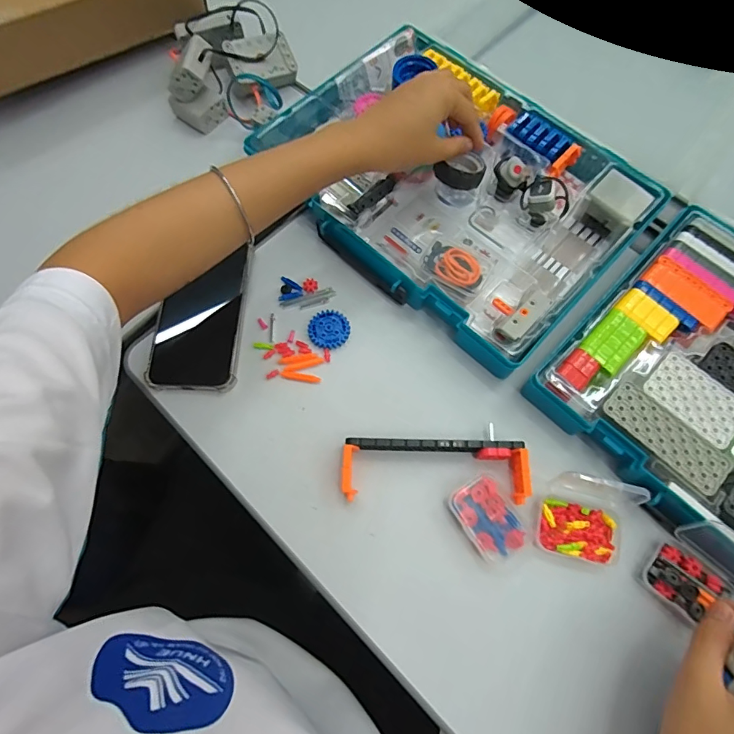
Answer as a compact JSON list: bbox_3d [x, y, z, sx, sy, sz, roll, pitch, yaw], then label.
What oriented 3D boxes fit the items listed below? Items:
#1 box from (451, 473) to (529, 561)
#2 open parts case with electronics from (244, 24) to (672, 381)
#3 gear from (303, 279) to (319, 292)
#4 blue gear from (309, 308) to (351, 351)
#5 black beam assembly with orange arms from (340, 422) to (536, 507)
[{"bbox_3d":[0.099,0.123,0.364,0.044,0.010,0.061,-31,73,-11],"label":"box"},{"bbox_3d":[0.082,-0.193,0.464,0.358,0.050,0.262,42,75,13],"label":"open parts case with electronics"},{"bbox_3d":[-0.057,-0.082,0.446,0.014,0.006,0.012,-9,70,-4],"label":"gear"},{"bbox_3d":[-0.037,-0.037,0.429,0.038,0.005,0.040,0,70,-1],"label":"blue gear"},{"bbox_3d":[0.057,0.082,0.376,0.154,0.022,0.060,1,70,0],"label":"black beam assembly with orange arms"}]

